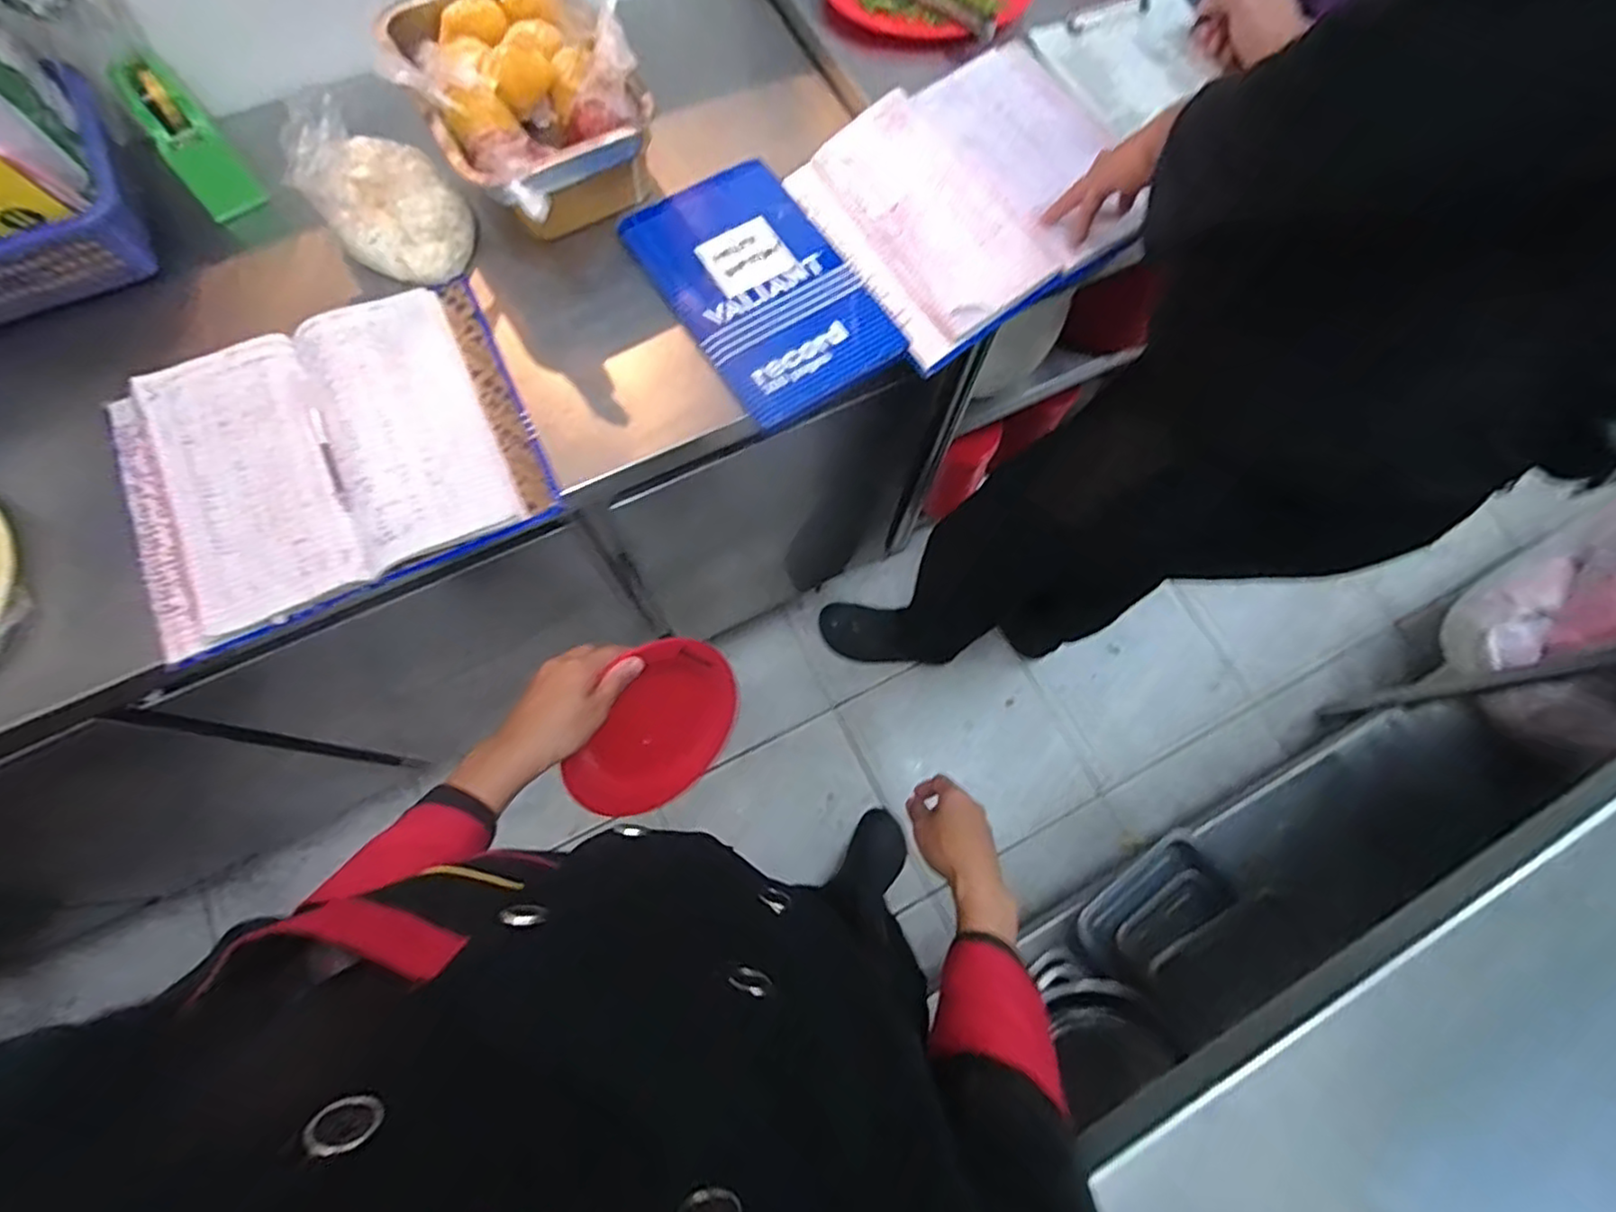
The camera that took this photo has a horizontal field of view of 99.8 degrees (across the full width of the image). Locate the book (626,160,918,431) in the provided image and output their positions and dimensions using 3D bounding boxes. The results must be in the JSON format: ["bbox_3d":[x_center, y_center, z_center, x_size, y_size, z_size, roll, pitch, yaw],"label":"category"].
[{"bbox_3d":[-0.048,-0.332,0.708,0.179,0.023,0.282,-33,77,-11],"label":"book"}]

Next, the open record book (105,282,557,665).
[{"bbox_3d":[-0.446,-0.141,0.636,0.352,0.042,0.282,-27,76,-10],"label":"open record book"}]

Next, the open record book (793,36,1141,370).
[{"bbox_3d":[0.187,-0.446,0.729,0.328,0.038,0.286,-30,76,-11],"label":"open record book"}]

